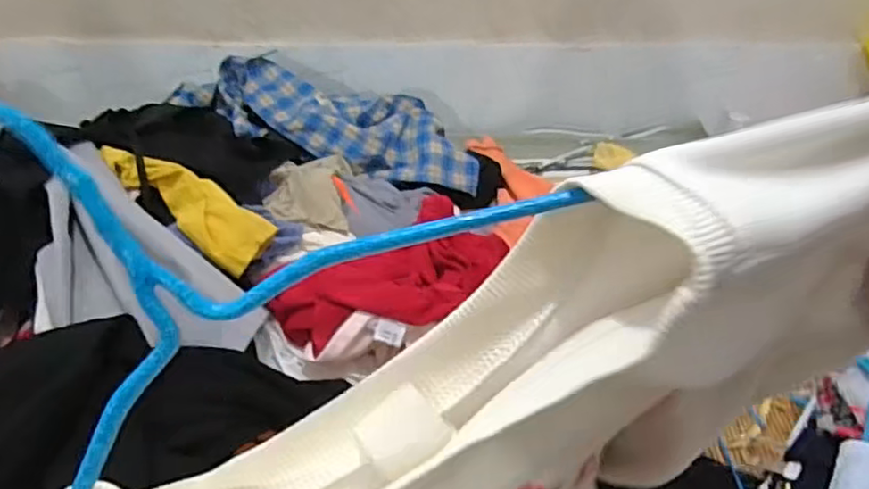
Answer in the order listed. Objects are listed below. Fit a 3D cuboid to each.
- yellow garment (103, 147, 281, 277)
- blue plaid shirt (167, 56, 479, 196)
[{"bbox_3d":[-0.291,-0.053,0.737,0.235,0.043,0.071,33,45,16],"label":"yellow garment"},{"bbox_3d":[-0.213,-0.245,1.234,0.610,0.149,0.211,6,35,9],"label":"blue plaid shirt"}]

